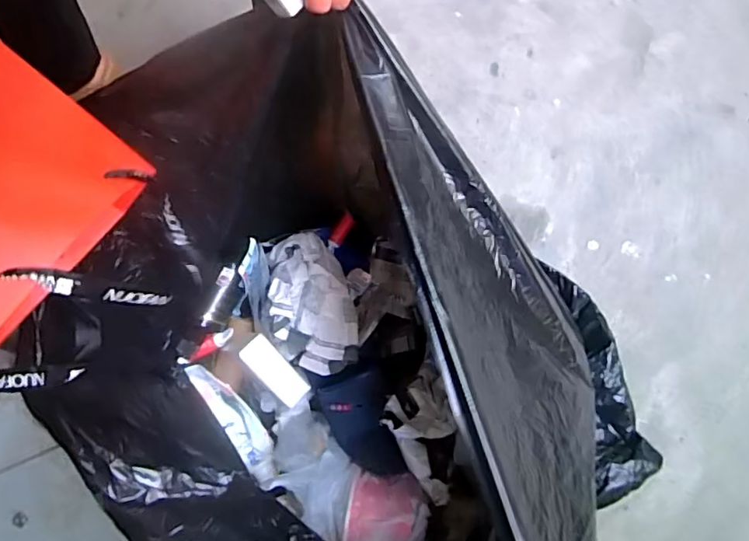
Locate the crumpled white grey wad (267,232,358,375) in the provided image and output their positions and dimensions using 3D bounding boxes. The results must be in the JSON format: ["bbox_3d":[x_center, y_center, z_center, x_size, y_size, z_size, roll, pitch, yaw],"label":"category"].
[{"bbox_3d":[-0.089,0.038,0.711,0.109,0.093,0.201,-13,78,-4],"label":"crumpled white grey wad"}]

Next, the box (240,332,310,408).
[{"bbox_3d":[-0.128,0.129,0.678,0.037,0.012,0.097,-42,95,-9],"label":"box"}]

